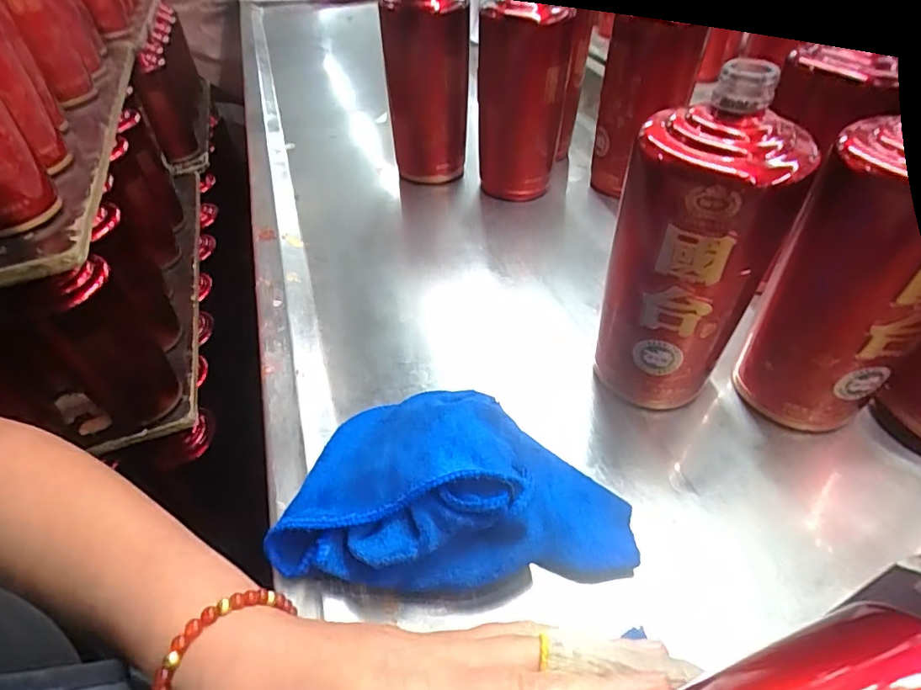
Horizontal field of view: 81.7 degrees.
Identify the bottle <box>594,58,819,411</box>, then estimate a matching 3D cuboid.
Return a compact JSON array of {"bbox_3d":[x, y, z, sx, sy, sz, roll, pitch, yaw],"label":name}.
[{"bbox_3d":[0.123,-0.044,0.294,0.073,0.182,0.064,-6,43,-1],"label":"bottle"}]

